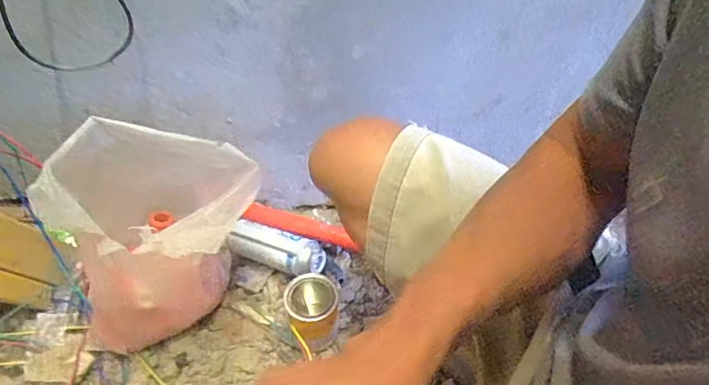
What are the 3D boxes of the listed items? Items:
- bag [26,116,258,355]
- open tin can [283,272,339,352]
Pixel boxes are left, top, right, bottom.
[{"bbox_3d":[-0.272,0.052,0.730,0.267,0.314,0.225,-15,50,-13],"label":"bag"},{"bbox_3d":[-0.065,0.187,0.810,0.088,0.100,0.096,0,48,0],"label":"open tin can"}]

